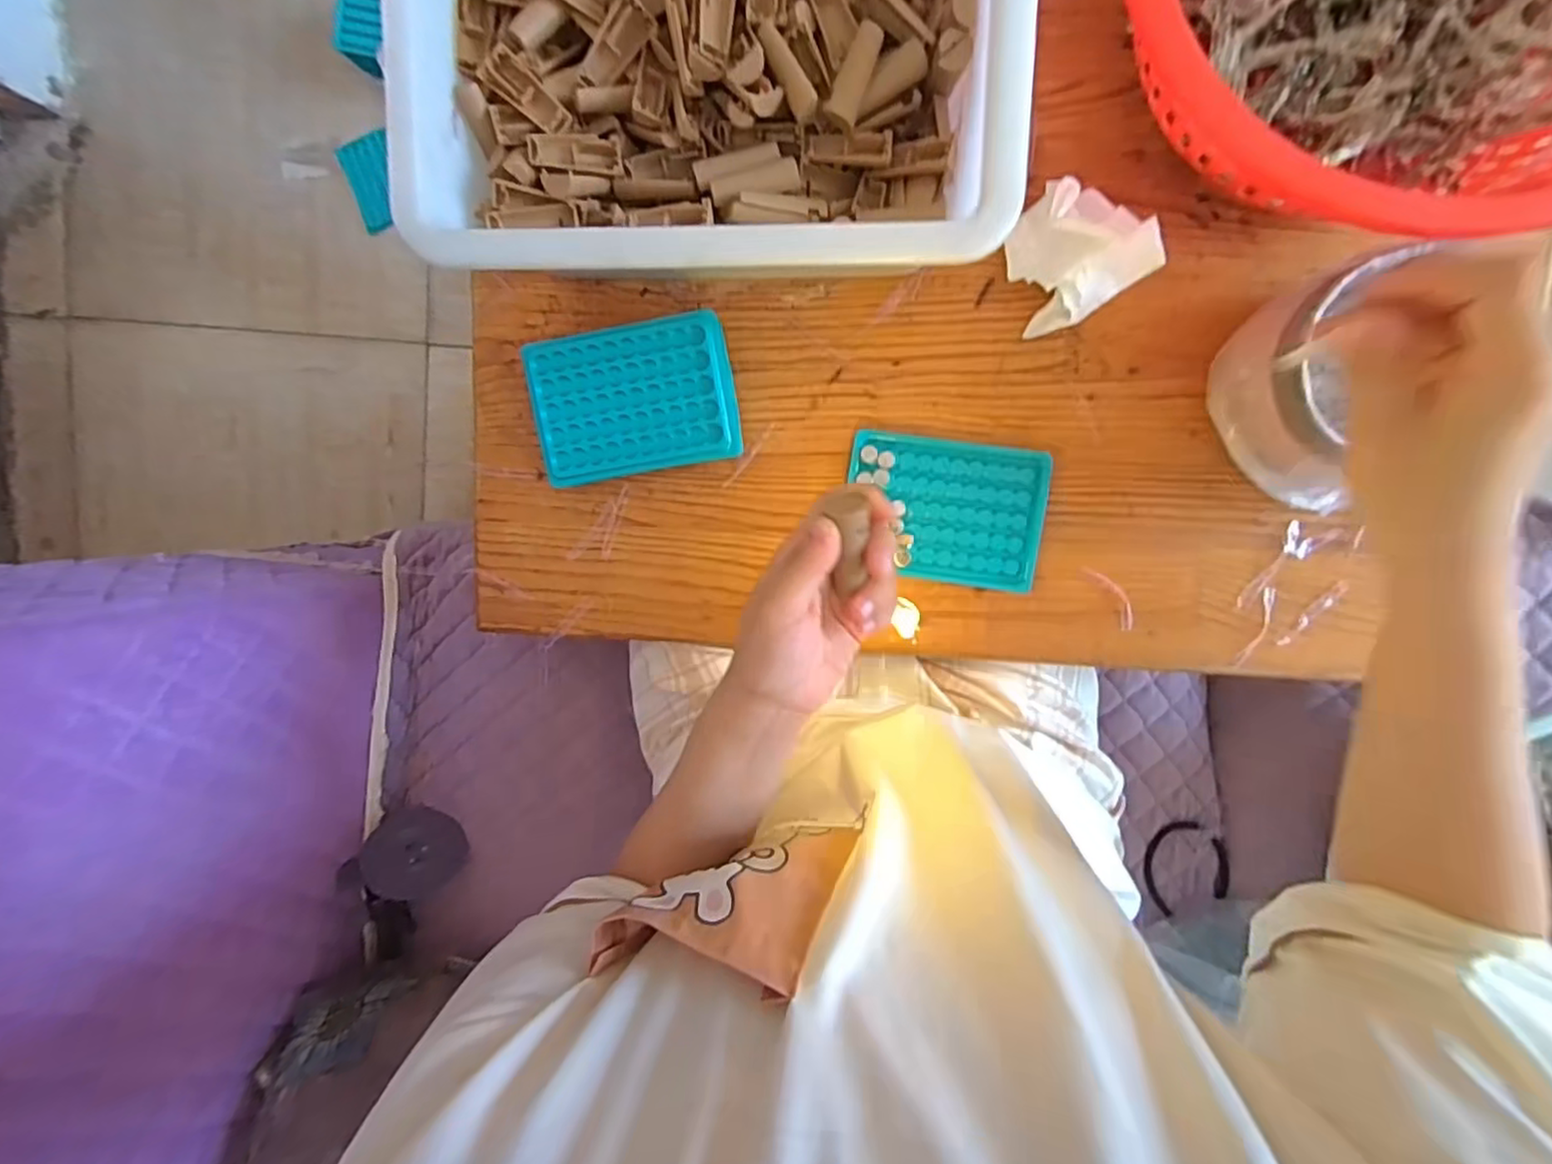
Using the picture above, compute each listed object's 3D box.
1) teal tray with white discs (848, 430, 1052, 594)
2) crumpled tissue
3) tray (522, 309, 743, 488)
[{"bbox_3d":[0.116,-0.048,0.459,0.131,0.010,0.096,8,97,4],"label":"teal tray with white discs"},{"bbox_3d":[0.187,-0.208,0.421,0.086,0.042,0.076,-34,93,7],"label":"crumpled tissue"},{"bbox_3d":[-0.095,-0.123,0.456,0.130,0.040,0.096,-9,96,6],"label":"tray"}]

